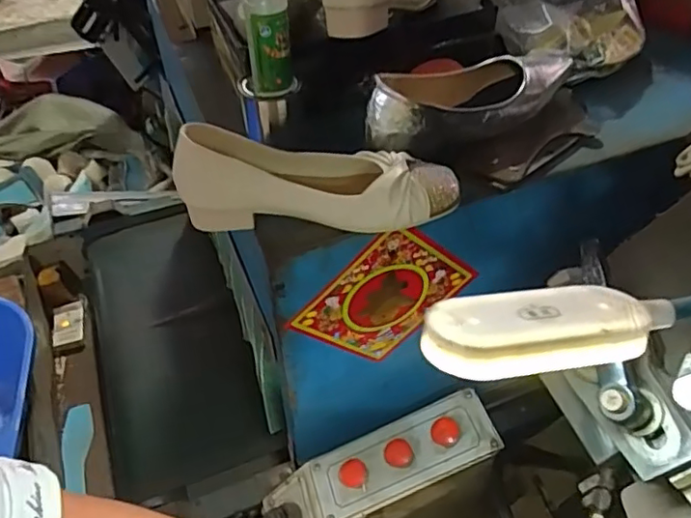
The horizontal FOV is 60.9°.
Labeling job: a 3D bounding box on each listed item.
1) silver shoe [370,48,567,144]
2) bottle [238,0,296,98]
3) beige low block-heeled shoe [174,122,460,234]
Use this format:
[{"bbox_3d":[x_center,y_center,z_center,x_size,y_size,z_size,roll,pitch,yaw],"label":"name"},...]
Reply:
[{"bbox_3d":[0.130,-0.167,0.597,0.242,0.059,0.083,-15,48,-13],"label":"silver shoe"},{"bbox_3d":[-0.071,-0.209,0.525,0.041,0.126,0.034,-6,46,-5],"label":"bottle"},{"bbox_3d":[-0.024,-0.075,0.521,0.242,0.076,0.076,3,46,3],"label":"beige low block-heeled shoe"}]

